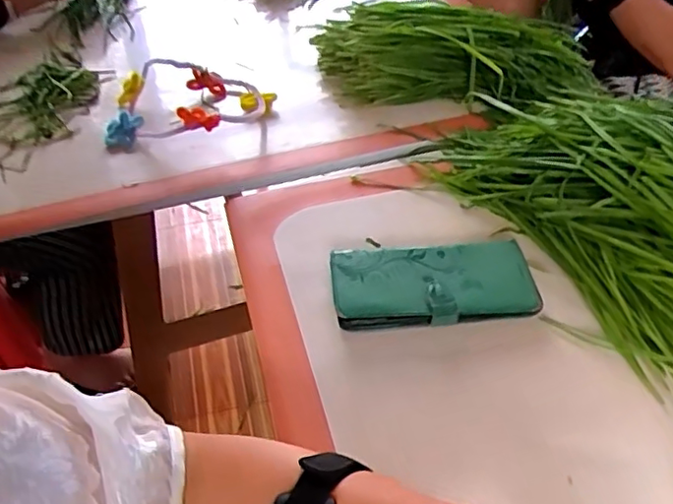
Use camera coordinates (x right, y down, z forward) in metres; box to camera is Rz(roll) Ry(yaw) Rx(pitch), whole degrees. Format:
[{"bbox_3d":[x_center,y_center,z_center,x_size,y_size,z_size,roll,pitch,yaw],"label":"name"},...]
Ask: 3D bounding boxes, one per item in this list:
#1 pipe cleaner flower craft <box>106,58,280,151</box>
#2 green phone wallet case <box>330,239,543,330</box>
[{"bbox_3d":[-0.162,-0.167,0.670,0.177,0.048,0.148,1,44,0],"label":"pipe cleaner flower craft"},{"bbox_3d":[0.077,0.025,0.496,0.158,0.028,0.076,-4,44,-5],"label":"green phone wallet case"}]

